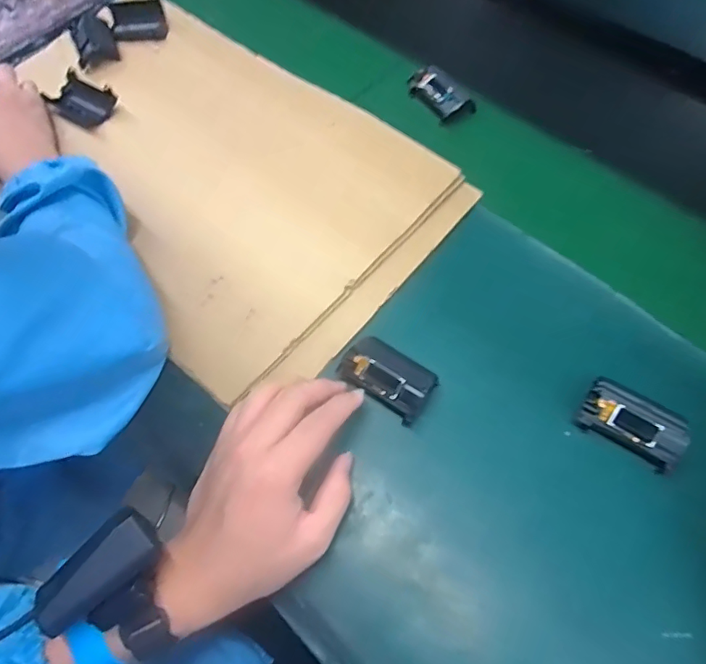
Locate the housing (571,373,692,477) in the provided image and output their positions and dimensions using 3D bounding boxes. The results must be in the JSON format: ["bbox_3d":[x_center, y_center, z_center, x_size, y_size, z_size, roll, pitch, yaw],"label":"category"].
[{"bbox_3d":[0.201,0.066,0.369,0.068,0.030,0.038,29,68,16],"label":"housing"}]

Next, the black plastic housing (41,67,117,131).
[{"bbox_3d":[-0.293,-0.248,0.552,0.068,0.020,0.047,29,68,16],"label":"black plastic housing"}]

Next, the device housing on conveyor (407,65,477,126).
[{"bbox_3d":[0.095,-0.254,0.546,0.042,0.023,0.073,-25,64,-10],"label":"device housing on conveyor"}]

